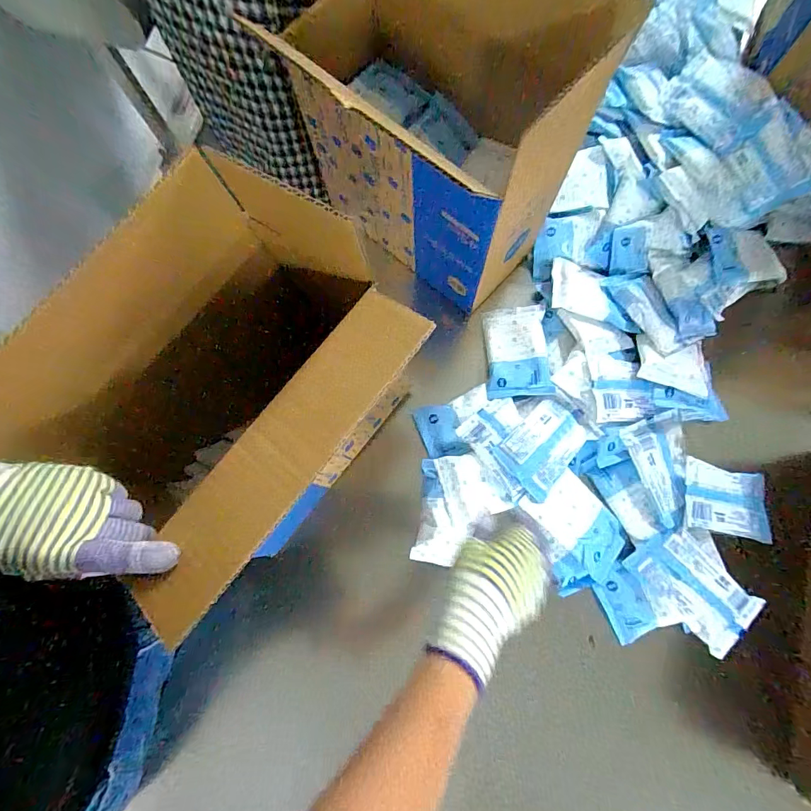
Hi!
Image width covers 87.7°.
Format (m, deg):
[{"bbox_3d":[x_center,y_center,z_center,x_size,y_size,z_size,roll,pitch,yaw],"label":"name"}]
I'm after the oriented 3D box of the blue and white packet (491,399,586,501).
[{"bbox_3d":[0.169,0.052,0.522,0.108,0.024,0.081,-42,80,-7],"label":"blue and white packet"}]

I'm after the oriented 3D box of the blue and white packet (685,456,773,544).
[{"bbox_3d":[0.401,0.119,0.527,0.120,0.022,0.082,13,77,-9],"label":"blue and white packet"}]

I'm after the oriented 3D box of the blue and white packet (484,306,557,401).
[{"bbox_3d":[0.147,-0.072,0.563,0.080,0.016,0.123,-4,78,1],"label":"blue and white packet"}]

